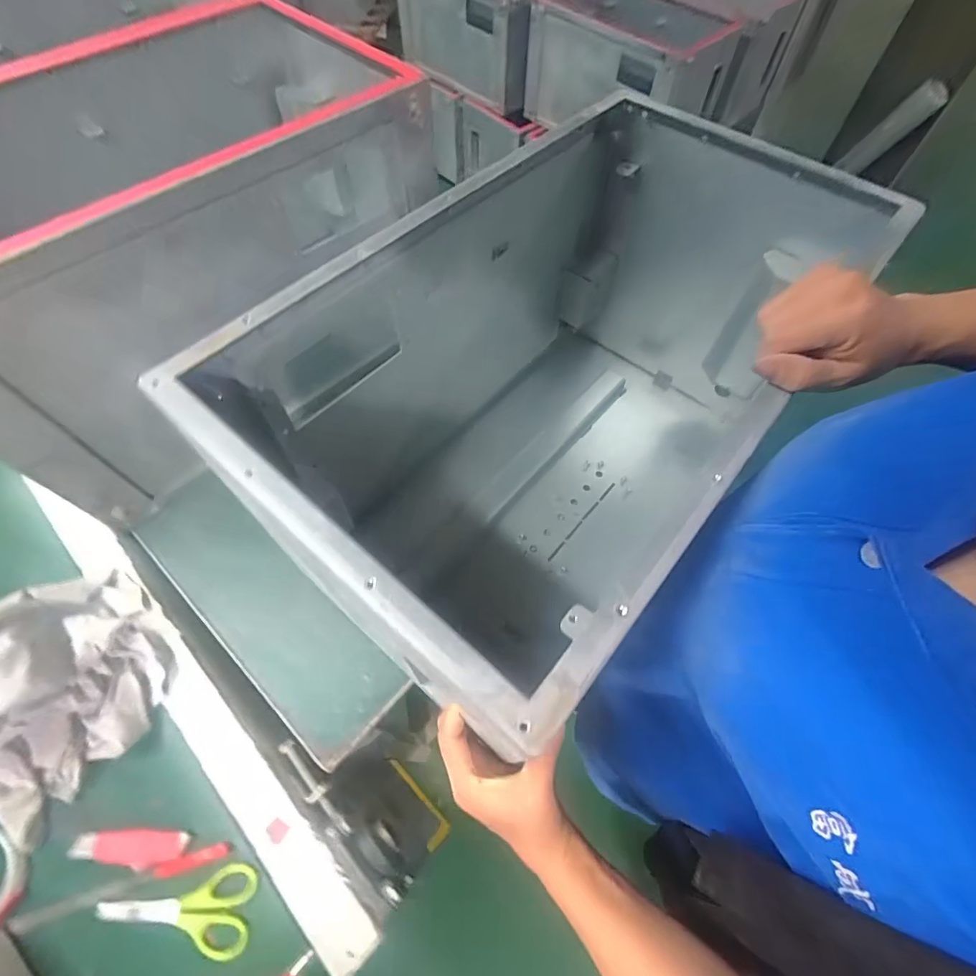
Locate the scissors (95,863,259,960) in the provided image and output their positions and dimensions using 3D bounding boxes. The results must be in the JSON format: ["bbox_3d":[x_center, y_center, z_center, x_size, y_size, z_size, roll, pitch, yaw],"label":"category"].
[{"bbox_3d":[-0.265,0.354,0.414,0.133,0.008,0.060,3,62,1],"label":"scissors"}]

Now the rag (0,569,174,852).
[{"bbox_3d":[-0.417,0.179,0.443,0.184,0.127,0.192,39,68,19],"label":"rag"}]

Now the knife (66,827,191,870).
[{"bbox_3d":[-0.319,0.320,0.434,0.102,0.007,0.028,0,62,-1],"label":"knife"}]

